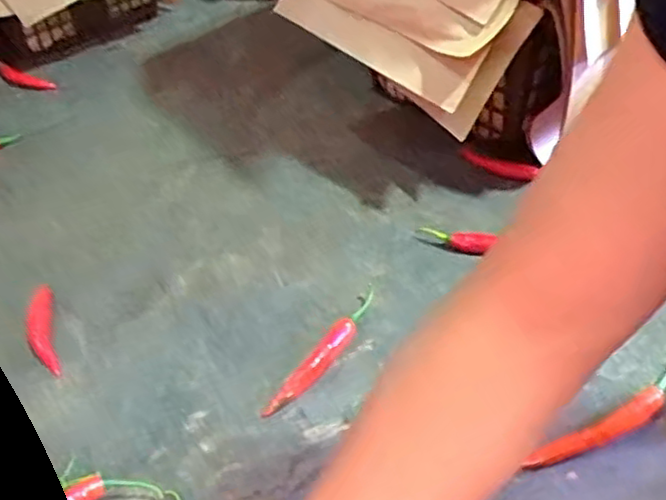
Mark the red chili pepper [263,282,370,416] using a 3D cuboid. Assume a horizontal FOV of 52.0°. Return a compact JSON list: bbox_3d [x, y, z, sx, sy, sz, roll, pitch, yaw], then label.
[{"bbox_3d":[-0.005,0.091,0.631,0.025,0.017,0.164,24,50,27],"label":"red chili pepper"}]

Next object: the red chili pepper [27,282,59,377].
[{"bbox_3d":[-0.284,0.076,0.666,0.026,0.014,0.113,-16,45,-11],"label":"red chili pepper"}]

